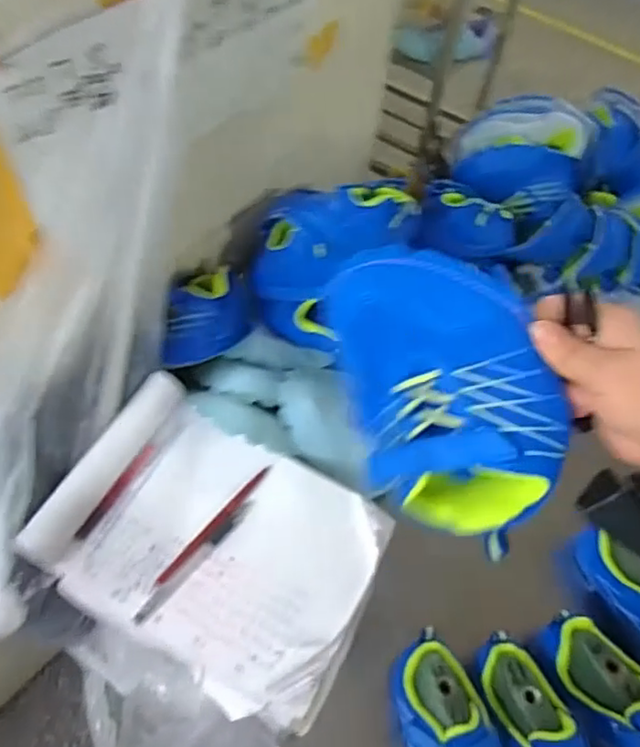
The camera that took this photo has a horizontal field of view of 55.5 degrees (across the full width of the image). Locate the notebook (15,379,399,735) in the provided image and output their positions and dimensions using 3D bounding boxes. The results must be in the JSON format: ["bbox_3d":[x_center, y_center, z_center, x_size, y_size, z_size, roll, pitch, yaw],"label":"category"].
[{"bbox_3d":[-0.089,0.148,0.542,0.276,0.060,0.205,28,59,13],"label":"notebook"}]

